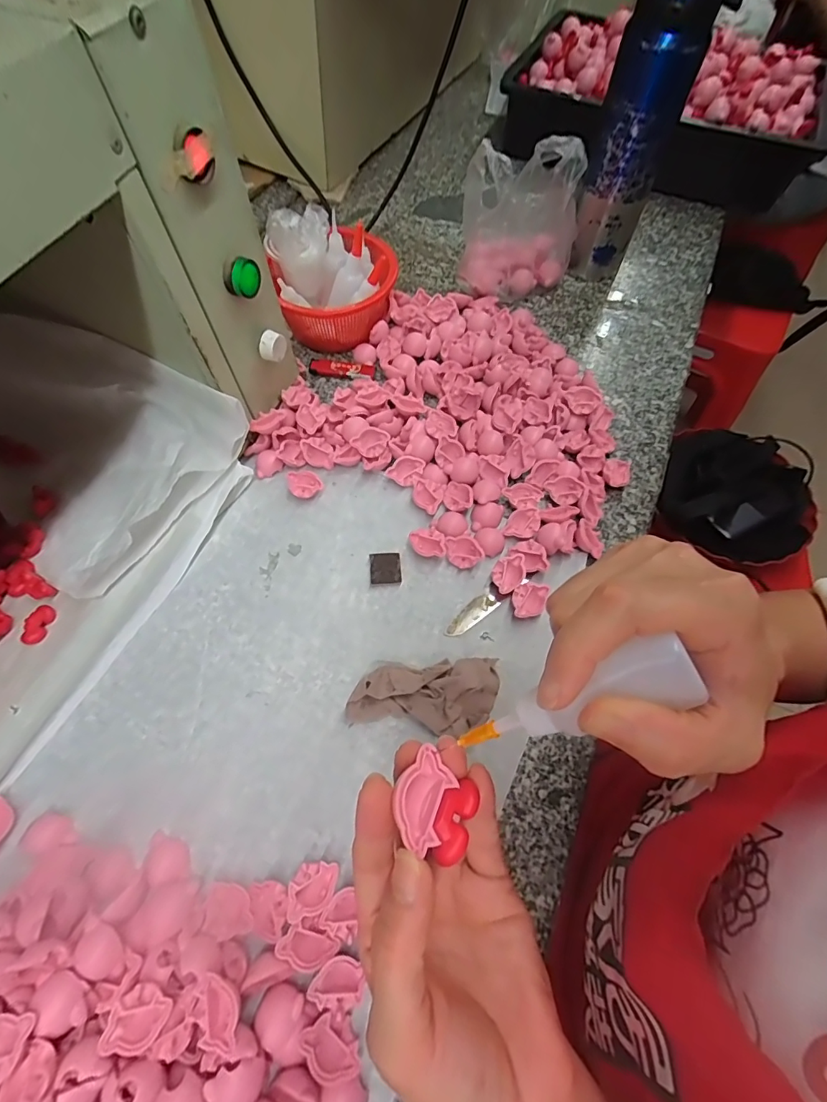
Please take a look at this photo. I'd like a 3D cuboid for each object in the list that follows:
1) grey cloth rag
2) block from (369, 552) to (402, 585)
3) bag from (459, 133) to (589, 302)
[{"bbox_3d":[0.009,0.114,0.361,0.117,0.025,0.054,-5,63,-4],"label":"grey cloth rag"},{"bbox_3d":[-0.025,0.015,0.420,0.027,0.007,0.031,-4,63,-3],"label":"block"},{"bbox_3d":[0.124,-0.388,0.553,0.127,0.149,0.085,-25,66,-13],"label":"bag"}]

